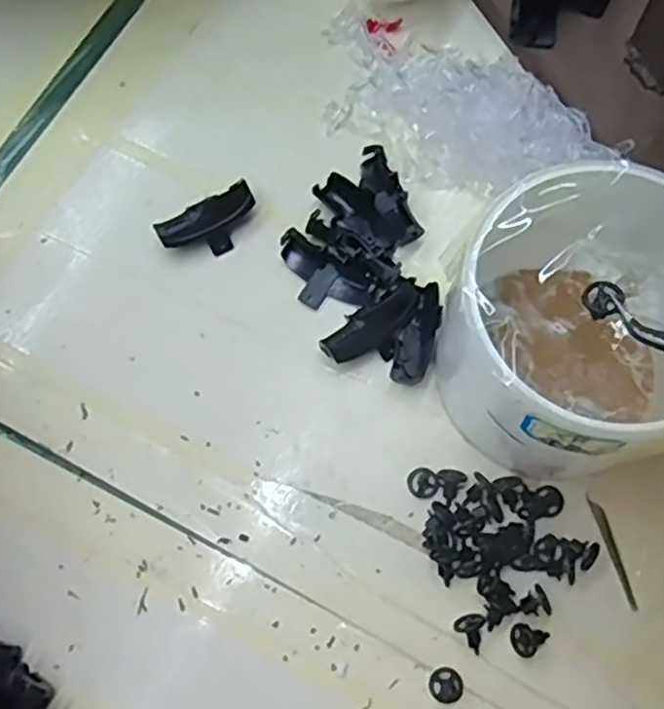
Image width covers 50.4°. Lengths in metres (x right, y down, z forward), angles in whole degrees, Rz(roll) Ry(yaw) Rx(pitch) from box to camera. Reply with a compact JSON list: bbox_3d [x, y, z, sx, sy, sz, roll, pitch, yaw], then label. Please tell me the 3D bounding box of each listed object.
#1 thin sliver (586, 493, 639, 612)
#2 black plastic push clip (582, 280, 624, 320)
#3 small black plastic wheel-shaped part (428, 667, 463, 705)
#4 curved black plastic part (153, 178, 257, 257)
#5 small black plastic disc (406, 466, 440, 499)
[{"bbox_3d":[0.099,0.068,0.246,0.004,0.004,0.040,-16,72,-5],"label":"thin sliver"},{"bbox_3d":[0.076,-0.016,0.197,0.011,0.004,0.010,0,72,1],"label":"black plastic push clip"},{"bbox_3d":[0.038,0.109,0.232,0.011,0.004,0.011,0,72,1],"label":"small black plastic wheel-shaped part"},{"bbox_3d":[-0.049,-0.052,0.284,0.040,0.011,0.019,-25,73,-7],"label":"curved black plastic part"},{"bbox_3d":[0.033,0.046,0.254,0.010,0.004,0.011,0,72,1],"label":"small black plastic disc"}]

